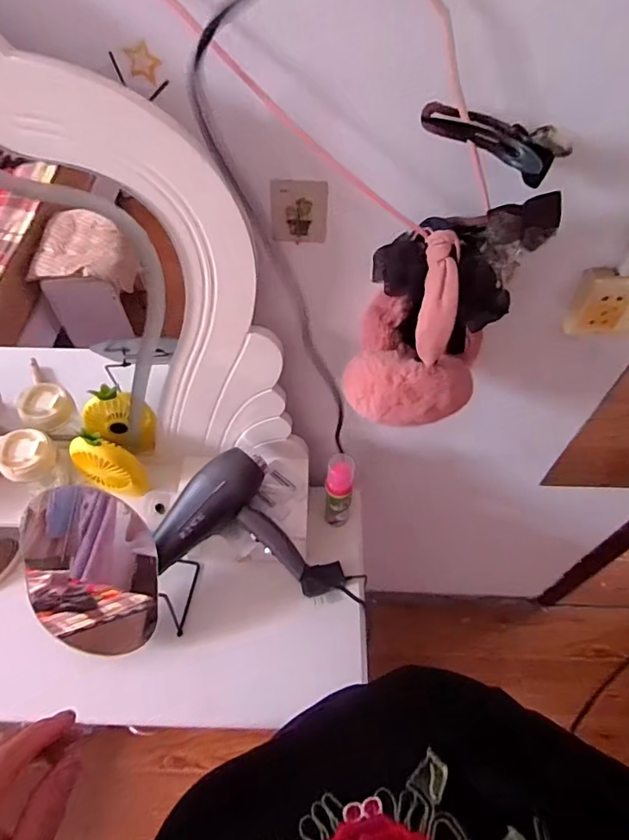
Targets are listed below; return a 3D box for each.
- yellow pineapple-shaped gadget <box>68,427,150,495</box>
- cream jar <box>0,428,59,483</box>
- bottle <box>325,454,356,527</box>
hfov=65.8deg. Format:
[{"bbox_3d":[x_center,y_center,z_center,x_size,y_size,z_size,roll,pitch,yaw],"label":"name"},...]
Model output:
[{"bbox_3d":[-0.301,0.061,0.702,0.105,0.113,0.039,13,54,8],"label":"yellow pineapple-shaped gadget"},{"bbox_3d":[-0.410,0.050,0.691,0.076,0.045,0.067,-36,62,-25],"label":"cream jar"},{"bbox_3d":[0.039,0.117,0.775,0.046,0.154,0.050,1,53,-1],"label":"bottle"}]

